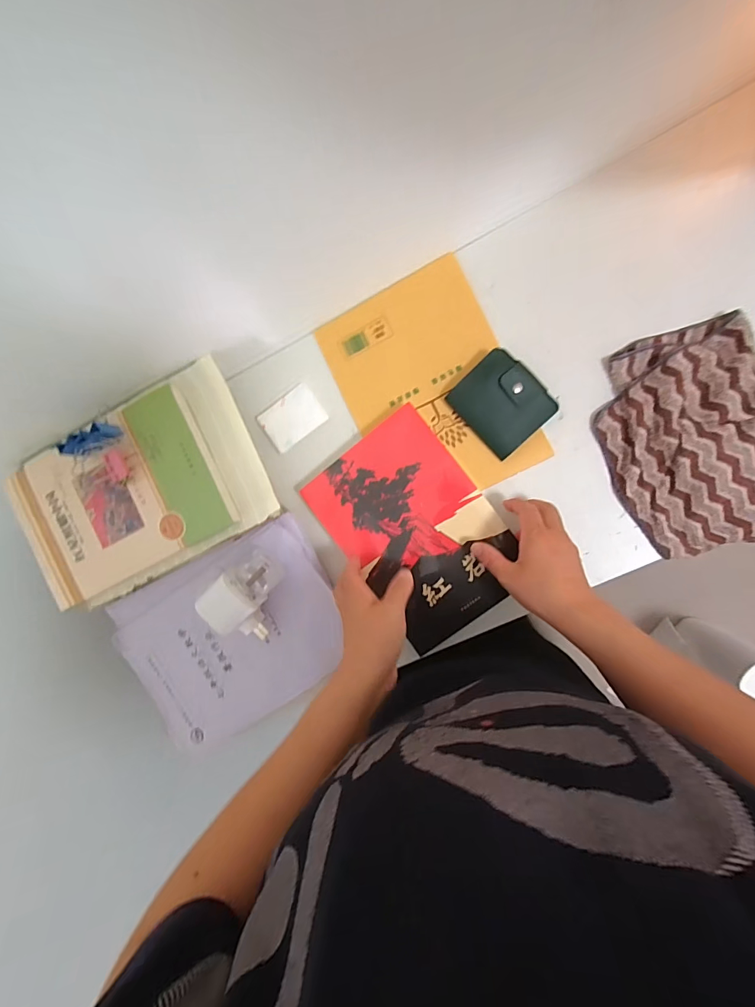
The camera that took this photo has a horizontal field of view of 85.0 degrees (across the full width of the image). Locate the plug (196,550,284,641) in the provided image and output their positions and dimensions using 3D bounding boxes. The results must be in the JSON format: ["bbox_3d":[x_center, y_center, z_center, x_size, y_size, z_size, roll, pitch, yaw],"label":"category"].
[{"bbox_3d":[-0.140,0.101,0.451,0.073,0.059,0.085,36,95,8],"label":"plug"}]

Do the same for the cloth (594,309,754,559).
[{"bbox_3d":[0.324,-0.065,0.413,0.163,0.020,0.224,-17,87,9],"label":"cloth"}]

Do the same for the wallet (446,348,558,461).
[{"bbox_3d":[0.136,-0.110,0.443,0.081,0.020,0.092,-42,83,6],"label":"wallet"}]

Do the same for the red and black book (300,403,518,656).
[{"bbox_3d":[0.043,0.029,0.449,0.156,0.021,0.223,-38,82,6],"label":"red and black book"}]

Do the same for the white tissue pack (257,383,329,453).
[{"bbox_3d":[-0.101,-0.102,0.486,0.072,0.008,0.054,-36,84,7],"label":"white tissue pack"}]

